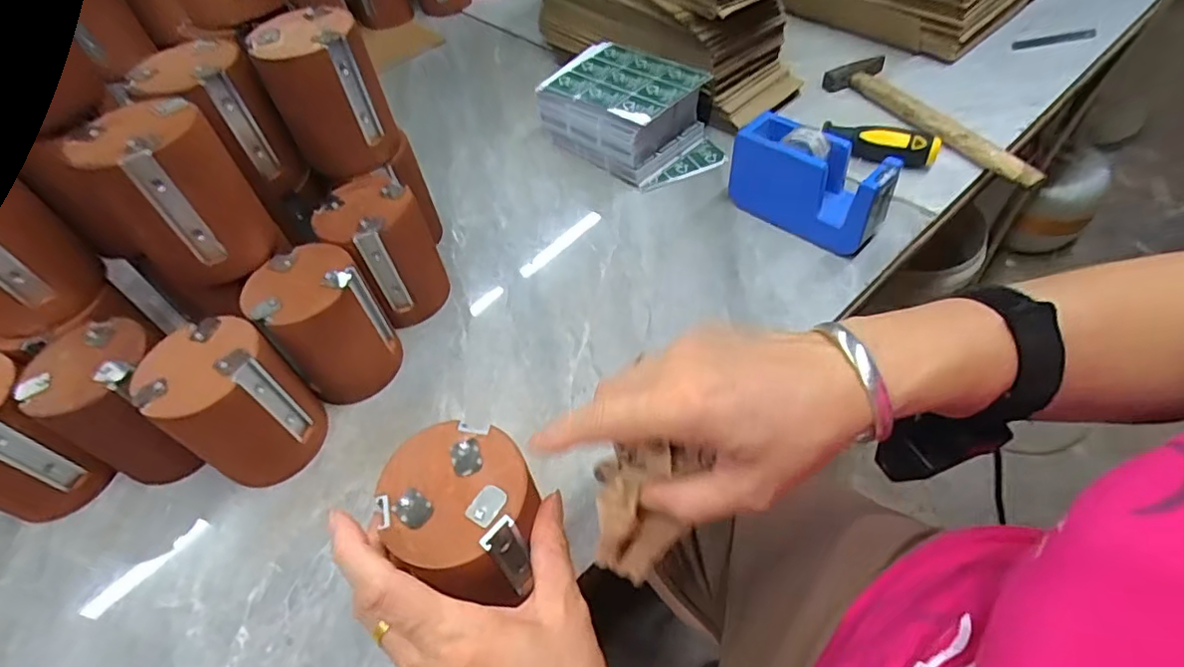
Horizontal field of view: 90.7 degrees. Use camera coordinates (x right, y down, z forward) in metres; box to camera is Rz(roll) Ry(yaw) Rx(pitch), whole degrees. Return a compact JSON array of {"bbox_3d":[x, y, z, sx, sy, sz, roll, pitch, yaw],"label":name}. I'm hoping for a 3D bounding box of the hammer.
[{"bbox_3d":[0.347,-0.220,0.585,0.069,0.021,0.237,-29,55,-16],"label":"hammer"}]

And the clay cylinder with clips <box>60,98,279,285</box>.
[{"bbox_3d":[-0.274,-0.092,0.392,0.077,0.099,0.072,-37,58,-21],"label":"clay cylinder with clips"}]

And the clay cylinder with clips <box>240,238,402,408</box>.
[{"bbox_3d":[-0.197,-0.006,0.442,0.078,0.101,0.072,-33,56,-18],"label":"clay cylinder with clips"}]

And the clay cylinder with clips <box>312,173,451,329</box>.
[{"bbox_3d":[-0.169,-0.068,0.487,0.074,0.100,0.073,-28,55,-15],"label":"clay cylinder with clips"}]

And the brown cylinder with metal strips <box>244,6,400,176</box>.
[{"bbox_3d":[-0.204,-0.186,0.454,0.077,0.098,0.070,-29,55,-16],"label":"brown cylinder with metal strips"}]

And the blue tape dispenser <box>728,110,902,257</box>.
[{"bbox_3d":[0.185,-0.128,0.501,0.135,0.079,0.051,35,63,28],"label":"blue tape dispenser"}]

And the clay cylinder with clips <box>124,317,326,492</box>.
[{"bbox_3d":[-0.242,0.048,0.406,0.079,0.101,0.076,-38,58,-22],"label":"clay cylinder with clips"}]

